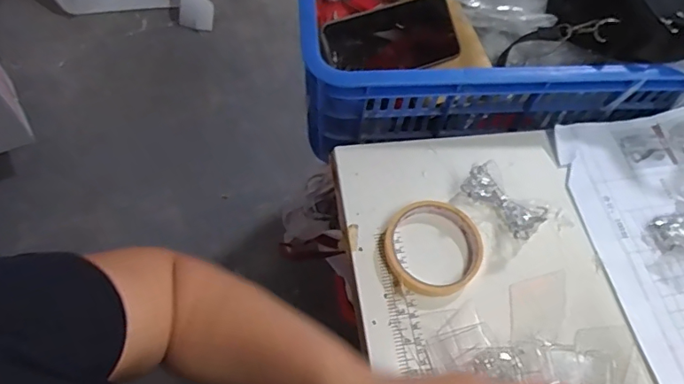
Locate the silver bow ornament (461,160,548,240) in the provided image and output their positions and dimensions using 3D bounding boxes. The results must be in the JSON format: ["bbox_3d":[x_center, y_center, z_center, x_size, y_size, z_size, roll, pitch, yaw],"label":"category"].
[{"bbox_3d":[0.158,0.009,0.500,0.043,0.025,0.082,-32,70,-18],"label":"silver bow ornament"}]

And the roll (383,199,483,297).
[{"bbox_3d":[0.085,0.051,0.473,0.089,0.014,0.090,2,63,-3],"label":"roll"}]

